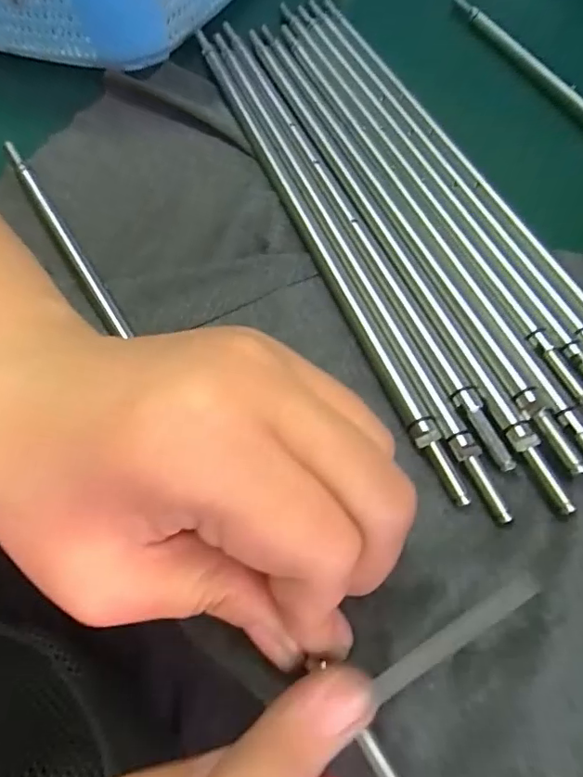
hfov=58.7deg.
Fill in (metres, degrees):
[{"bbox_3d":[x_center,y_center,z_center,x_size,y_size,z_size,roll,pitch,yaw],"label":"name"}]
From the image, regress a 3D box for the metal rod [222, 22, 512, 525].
[{"bbox_3d":[0.013,-0.075,0.206,0.007,0.004,0.274,-19,61,-7],"label":"metal rod"}]

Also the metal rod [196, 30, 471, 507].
[{"bbox_3d":[0.002,-0.072,0.207,0.009,0.005,0.259,-20,61,-8],"label":"metal rod"}]

